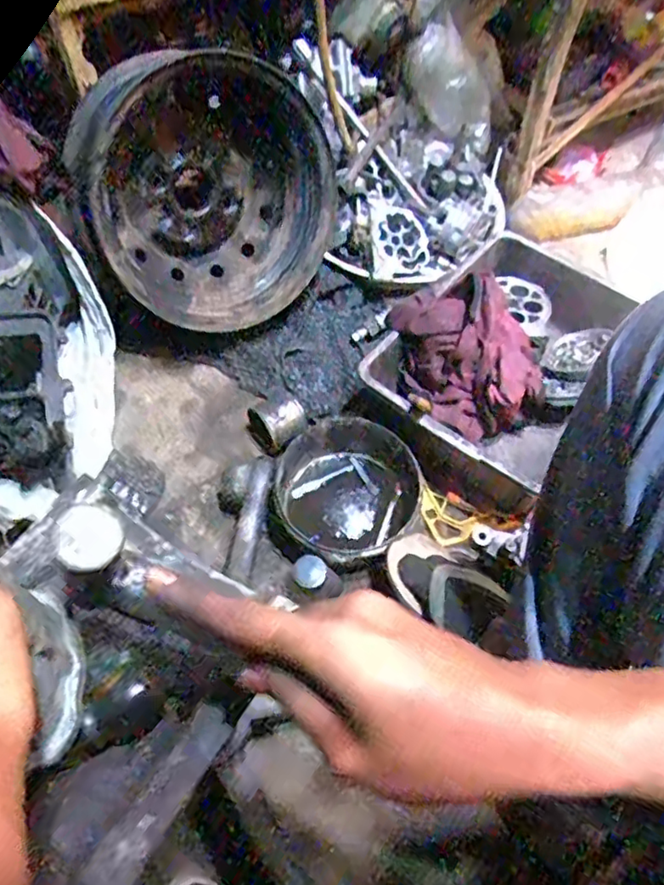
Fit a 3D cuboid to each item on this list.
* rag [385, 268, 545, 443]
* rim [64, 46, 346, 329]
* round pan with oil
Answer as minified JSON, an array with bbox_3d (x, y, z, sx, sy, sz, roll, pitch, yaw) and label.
[{"bbox_3d":[0.180,-0.122,0.836,0.234,0.150,0.168,23,62,12],"label":"rag"},{"bbox_3d":[-0.190,-0.365,0.912,0.355,0.364,0.160,-26,37,-19],"label":"rim"},{"bbox_3d":[0.024,0.056,0.832,0.194,0.073,0.213,1,59,-1],"label":"round pan with oil"}]

